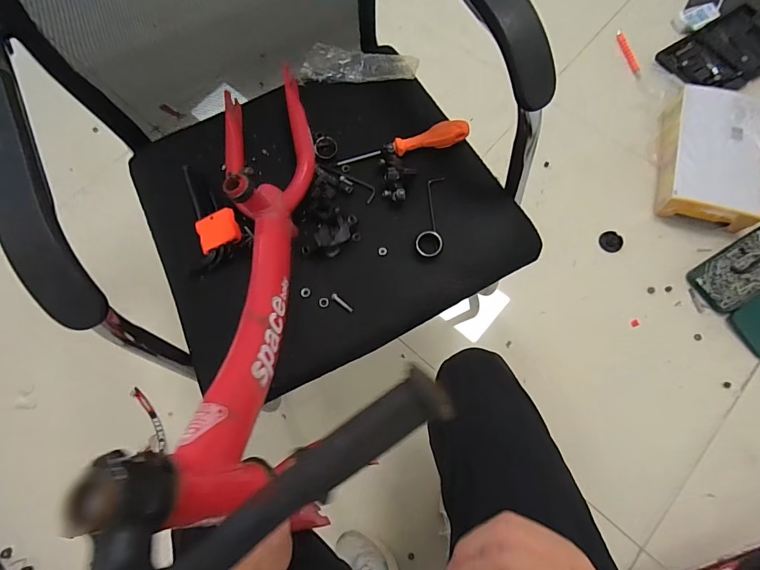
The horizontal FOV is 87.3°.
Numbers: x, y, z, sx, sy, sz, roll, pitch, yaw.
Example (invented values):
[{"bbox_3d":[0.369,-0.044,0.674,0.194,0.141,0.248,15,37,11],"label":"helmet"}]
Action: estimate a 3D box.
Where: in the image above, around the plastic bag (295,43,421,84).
[{"bbox_3d":[-0.032,-0.342,0.611,0.177,0.027,0.068,-8,72,0],"label":"plastic bag"}]

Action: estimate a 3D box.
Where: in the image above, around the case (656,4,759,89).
[{"bbox_3d":[0.929,-0.627,1.086,0.329,0.045,0.210,-32,75,-7],"label":"case"}]

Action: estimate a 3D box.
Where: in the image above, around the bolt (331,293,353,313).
[{"bbox_3d":[-0.048,0.022,0.505,0.035,0.004,0.008,39,79,12],"label":"bolt"}]

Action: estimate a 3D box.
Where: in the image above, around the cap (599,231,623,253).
[{"bbox_3d":[0.574,-0.107,0.991,0.052,0.012,0.054,-1,72,2],"label":"cap"}]

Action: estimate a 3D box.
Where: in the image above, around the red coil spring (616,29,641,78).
[{"bbox_3d":[0.708,-0.658,1.137,0.024,0.020,0.168,-8,74,0],"label":"red coil spring"}]

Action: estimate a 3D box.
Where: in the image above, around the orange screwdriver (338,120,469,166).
[{"bbox_3d":[0.033,-0.195,0.560,0.180,0.041,0.025,-11,72,-1],"label":"orange screwdriver"}]

